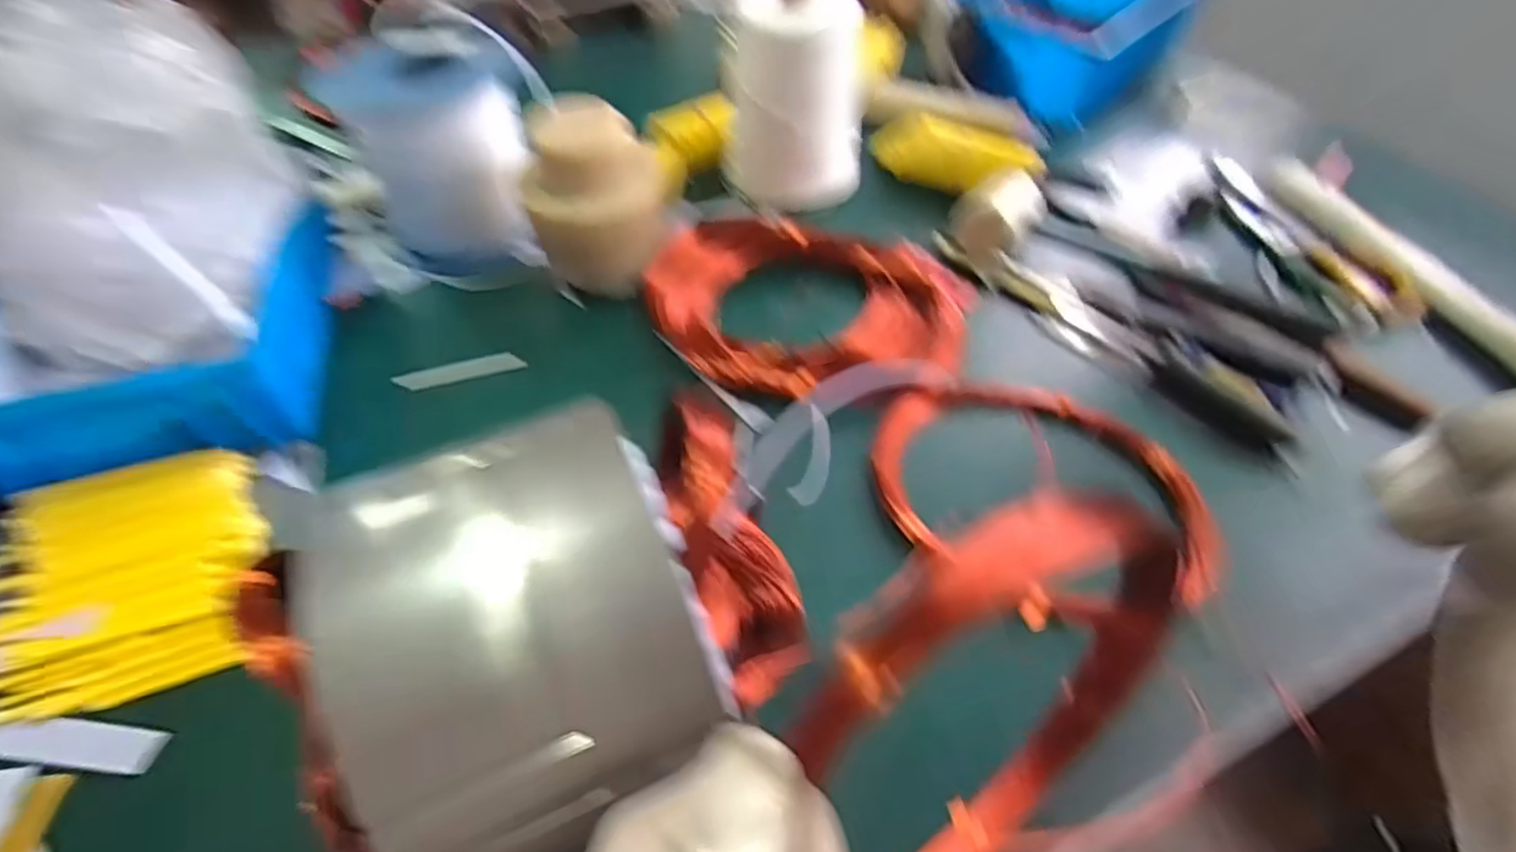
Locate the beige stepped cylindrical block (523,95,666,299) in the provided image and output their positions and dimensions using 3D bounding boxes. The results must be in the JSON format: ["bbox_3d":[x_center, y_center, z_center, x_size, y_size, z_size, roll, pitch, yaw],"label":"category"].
[{"bbox_3d":[-0.126,-0.174,0.528,0.100,0.122,0.087,18,54,15],"label":"beige stepped cylindrical block"}]

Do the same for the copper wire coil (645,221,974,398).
[{"bbox_3d":[0.038,-0.099,0.524,0.252,0.039,0.179,5,52,5],"label":"copper wire coil"}]

